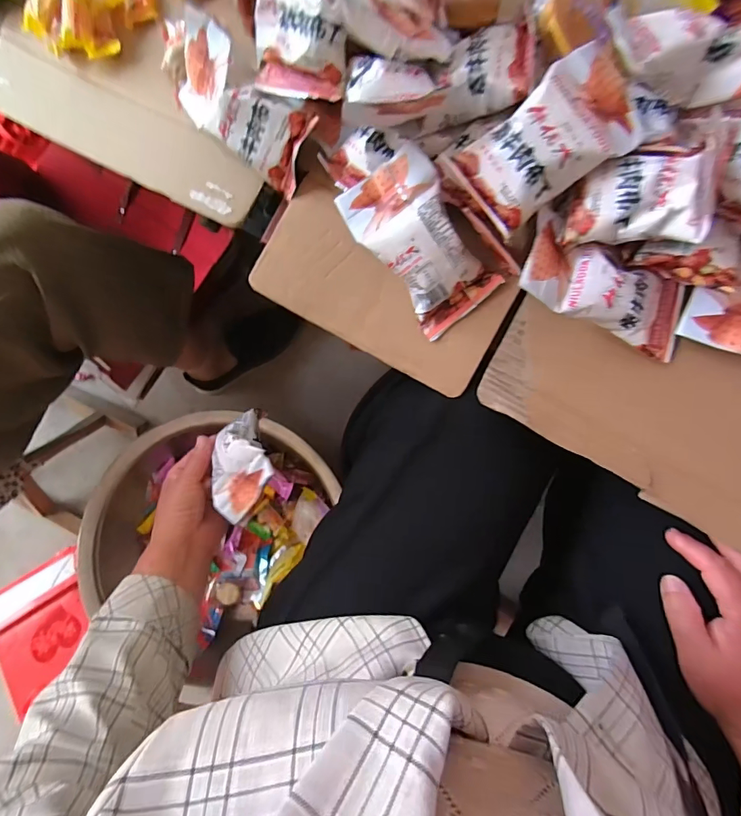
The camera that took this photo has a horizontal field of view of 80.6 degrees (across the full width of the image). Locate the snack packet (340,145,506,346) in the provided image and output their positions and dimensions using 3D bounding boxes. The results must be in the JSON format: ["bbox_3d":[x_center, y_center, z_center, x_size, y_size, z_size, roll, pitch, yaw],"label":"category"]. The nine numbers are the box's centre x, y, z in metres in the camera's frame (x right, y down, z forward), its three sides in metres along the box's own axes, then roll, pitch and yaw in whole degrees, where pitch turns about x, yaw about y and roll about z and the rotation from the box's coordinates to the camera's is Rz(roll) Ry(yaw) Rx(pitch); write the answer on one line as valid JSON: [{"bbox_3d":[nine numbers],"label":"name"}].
[{"bbox_3d":[0.042,-0.132,0.353,0.076,0.030,0.137,-35,100,5],"label":"snack packet"}]

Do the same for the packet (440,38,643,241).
[{"bbox_3d":[0.127,-0.189,0.307,0.131,0.025,0.072,-37,83,-1],"label":"packet"}]

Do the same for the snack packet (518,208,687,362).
[{"bbox_3d":[0.183,-0.093,0.337,0.144,0.027,0.065,21,91,-13],"label":"snack packet"}]

